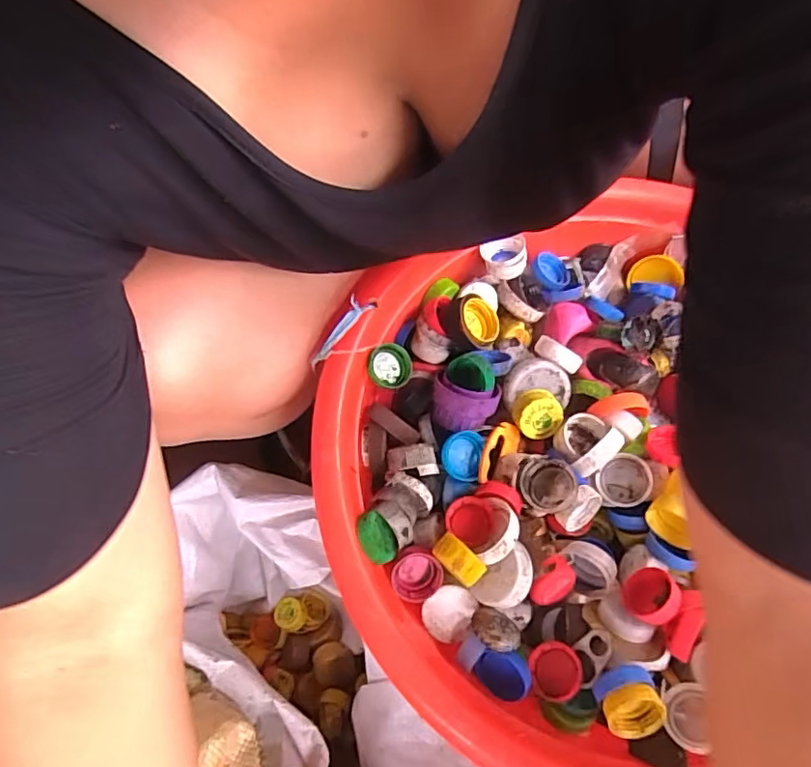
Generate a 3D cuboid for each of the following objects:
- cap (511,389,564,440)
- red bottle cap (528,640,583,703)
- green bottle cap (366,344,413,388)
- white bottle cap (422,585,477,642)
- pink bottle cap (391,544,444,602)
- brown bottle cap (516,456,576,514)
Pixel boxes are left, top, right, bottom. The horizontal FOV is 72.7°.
[{"bbox_3d":[0.087,0.021,0.364,0.030,0.017,0.029,-2,107,-5],"label":"cap"},{"bbox_3d":[0.084,0.161,0.308,0.028,0.009,0.030,-22,43,21],"label":"red bottle cap"},{"bbox_3d":[-0.011,-0.012,0.379,0.031,0.015,0.031,1,85,-8],"label":"green bottle cap"},{"bbox_3d":[0.027,0.136,0.330,0.033,0.013,0.029,-42,87,7],"label":"white bottle cap"},{"bbox_3d":[0.006,0.113,0.327,0.029,0.014,0.031,0,88,-6],"label":"pink bottle cap"},{"bbox_3d":[0.086,0.062,0.338,0.035,0.012,0.030,24,66,14],"label":"brown bottle cap"}]

